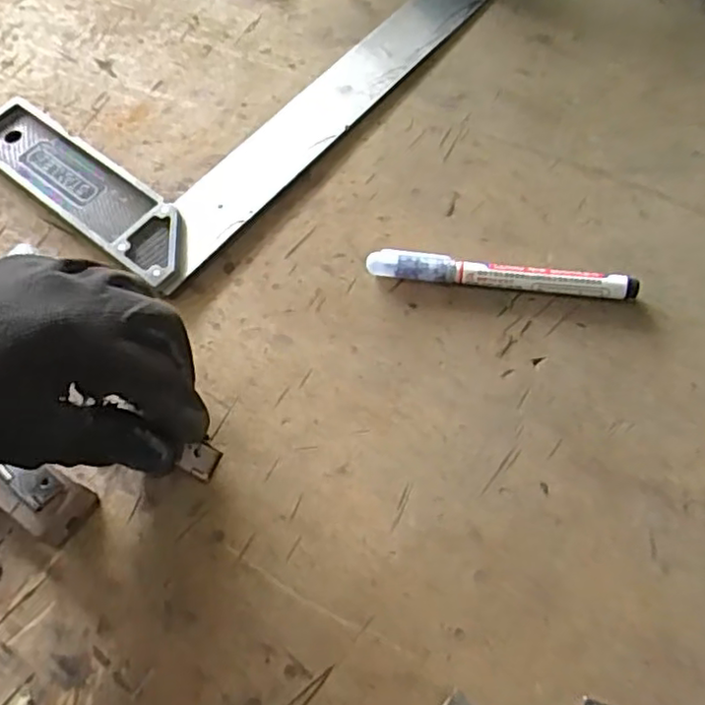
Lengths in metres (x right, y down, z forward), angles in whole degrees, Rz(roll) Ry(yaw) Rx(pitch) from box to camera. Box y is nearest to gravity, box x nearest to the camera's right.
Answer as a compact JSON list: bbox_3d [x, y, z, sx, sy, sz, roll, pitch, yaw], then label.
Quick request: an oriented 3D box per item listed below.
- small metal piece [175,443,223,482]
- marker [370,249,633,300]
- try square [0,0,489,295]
[{"bbox_3d":[-0.073,0.052,0.317,0.016,0.007,0.015,22,66,15],"label":"small metal piece"},{"bbox_3d":[0.077,-0.041,0.350,0.137,0.013,0.013,8,63,8],"label":"marker"},{"bbox_3d":[-0.061,-0.200,0.442,0.180,0.012,0.343,36,70,20],"label":"try square"}]

